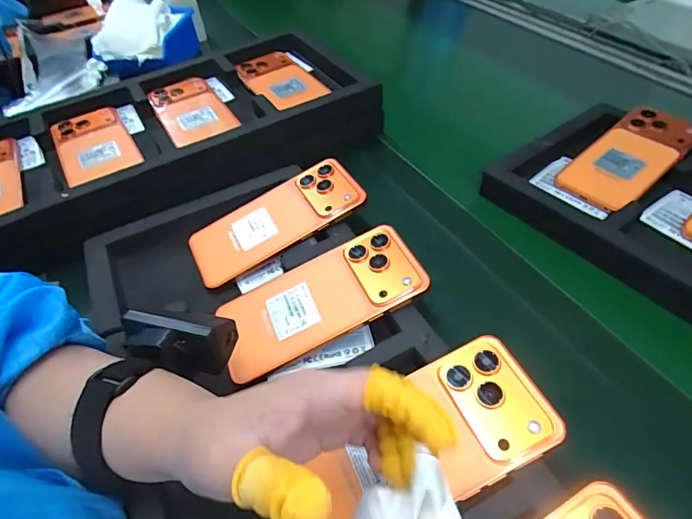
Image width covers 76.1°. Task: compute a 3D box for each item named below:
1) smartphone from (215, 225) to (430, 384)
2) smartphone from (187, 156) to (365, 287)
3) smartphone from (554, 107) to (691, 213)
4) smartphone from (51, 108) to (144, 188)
[{"bbox_3d":[-0.020,0.031,0.346,0.160,0.008,0.074,-26,52,-3],"label":"smartphone"},{"bbox_3d":[-0.066,-0.036,0.415,0.164,0.008,0.069,-30,54,-4],"label":"smartphone"},{"bbox_3d":[0.300,-0.109,0.468,0.157,0.010,0.076,-37,55,-14],"label":"smartphone"},{"bbox_3d":[-0.276,-0.124,0.485,0.076,0.012,0.152,-27,51,-19],"label":"smartphone"}]

